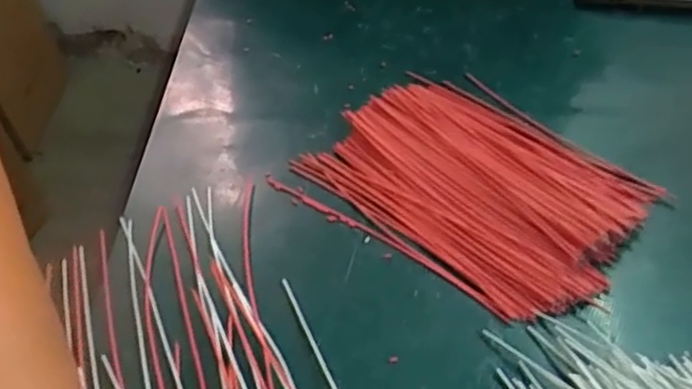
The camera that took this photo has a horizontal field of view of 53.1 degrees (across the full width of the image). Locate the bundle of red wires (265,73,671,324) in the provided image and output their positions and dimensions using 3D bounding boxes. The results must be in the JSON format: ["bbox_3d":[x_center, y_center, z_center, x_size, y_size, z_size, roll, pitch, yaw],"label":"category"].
[{"bbox_3d":[0.063,-0.008,0.348,0.153,0.015,0.119,30,58,32],"label":"bundle of red wires"}]

